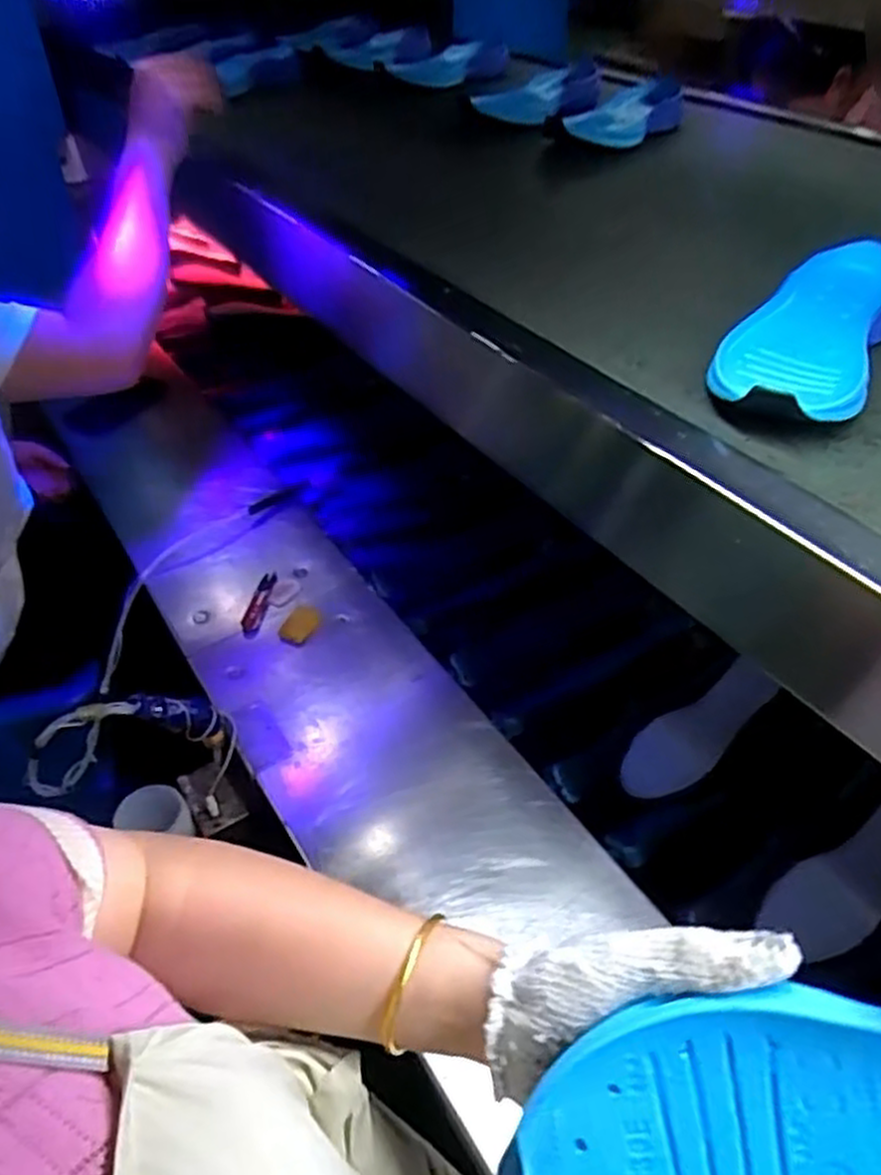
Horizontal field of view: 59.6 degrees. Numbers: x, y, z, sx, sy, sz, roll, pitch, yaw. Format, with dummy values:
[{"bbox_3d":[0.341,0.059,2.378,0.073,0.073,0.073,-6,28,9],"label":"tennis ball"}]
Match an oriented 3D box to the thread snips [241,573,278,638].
[{"bbox_3d":[-0.229,0.021,0.972,0.028,0.014,0.112,5,41,3],"label":"thread snips"}]

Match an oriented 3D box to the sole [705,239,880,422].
[{"bbox_3d":[0.257,-0.182,0.529,0.094,0.040,0.240,23,45,22],"label":"sole"}]

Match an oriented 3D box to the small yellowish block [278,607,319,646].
[{"bbox_3d":[-0.170,0.048,0.939,0.034,0.017,0.053,15,43,15],"label":"small yellowish block"}]

